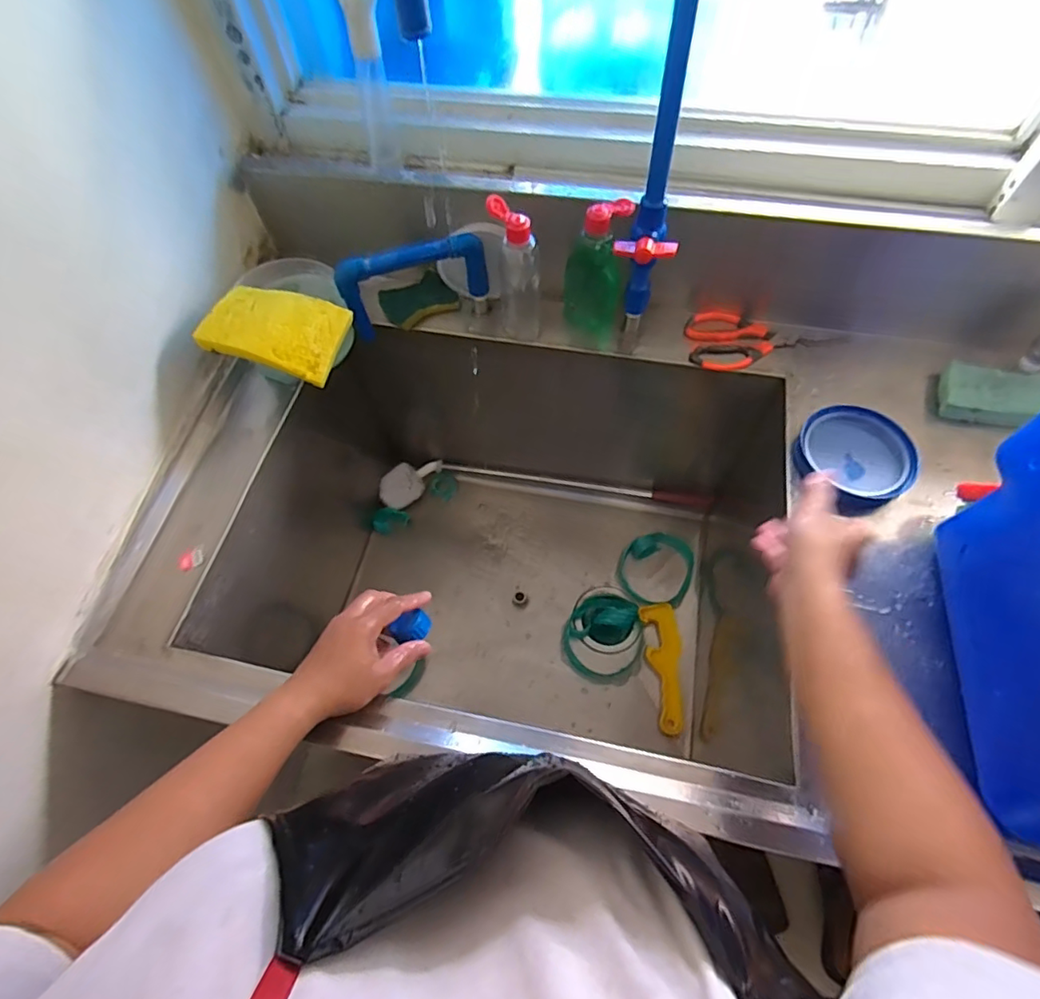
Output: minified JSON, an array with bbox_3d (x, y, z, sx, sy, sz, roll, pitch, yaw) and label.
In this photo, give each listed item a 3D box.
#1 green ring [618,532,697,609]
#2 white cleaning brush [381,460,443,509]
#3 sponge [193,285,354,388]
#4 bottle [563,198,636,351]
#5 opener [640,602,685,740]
[{"bbox_3d":[0.239,0.119,0.957,0.123,0.032,0.123,-1,62,2],"label":"green ring"},{"bbox_3d":[-0.207,-0.038,1.025,0.069,0.032,0.121,41,72,-11],"label":"white cleaning brush"},{"bbox_3d":[-0.278,-0.196,0.632,0.145,0.021,0.098,18,70,-8],"label":"sponge"},{"bbox_3d":[0.090,-0.274,0.682,0.067,0.178,0.055,6,63,5],"label":"bottle"},{"bbox_3d":[0.236,0.267,0.884,0.057,0.019,0.198,-5,62,0],"label":"opener"}]

